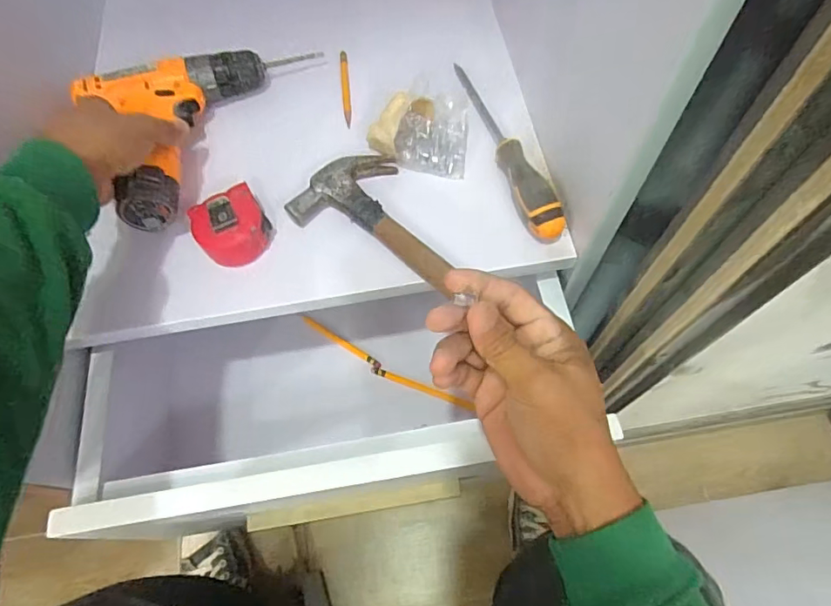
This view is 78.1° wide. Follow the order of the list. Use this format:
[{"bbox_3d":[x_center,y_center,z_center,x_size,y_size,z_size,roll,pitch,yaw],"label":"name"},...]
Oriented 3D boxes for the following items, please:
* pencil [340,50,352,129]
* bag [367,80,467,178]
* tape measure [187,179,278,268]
[{"bbox_3d":[-0.076,-0.235,0.560,0.009,0.010,0.106,-7,65,1],"label":"pencil"},{"bbox_3d":[0.001,-0.169,0.499,0.099,0.049,0.069,5,65,6],"label":"bag"},{"bbox_3d":[-0.166,-0.066,0.468,0.067,0.043,0.067,-29,67,-10],"label":"tape measure"}]

